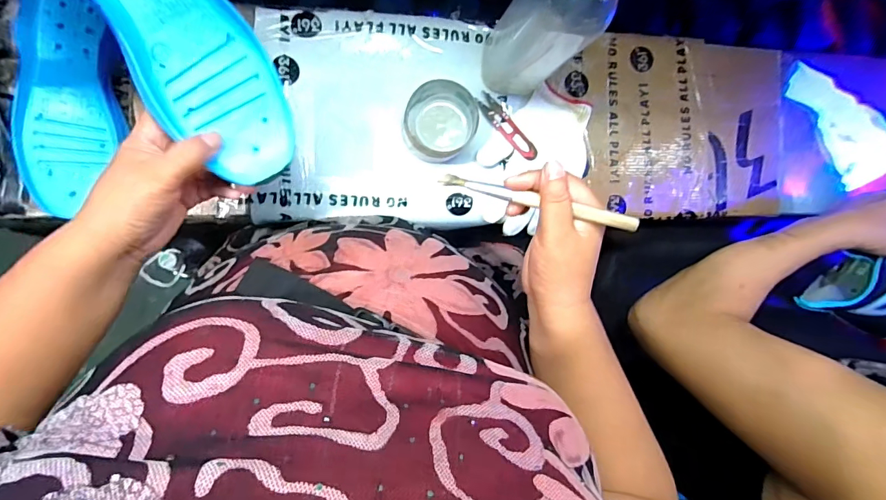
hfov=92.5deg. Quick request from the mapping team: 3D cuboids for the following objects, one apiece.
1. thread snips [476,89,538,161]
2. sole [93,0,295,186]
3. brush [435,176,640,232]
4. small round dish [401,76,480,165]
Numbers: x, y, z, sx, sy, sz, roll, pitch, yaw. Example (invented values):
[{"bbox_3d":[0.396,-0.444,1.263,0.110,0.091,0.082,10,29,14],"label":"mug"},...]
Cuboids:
[{"bbox_3d":[0.080,-0.153,0.525,0.022,0.010,0.101,-41,94,-8],"label":"thread snips"},{"bbox_3d":[-0.197,-0.162,0.300,0.085,0.028,0.248,-36,123,-8],"label":"sole"},{"bbox_3d":[0.070,-0.038,0.328,0.153,0.007,0.010,17,85,17],"label":"brush"},{"bbox_3d":[-0.003,-0.148,0.492,0.077,0.047,0.079,0,88,-9],"label":"small round dish"}]

